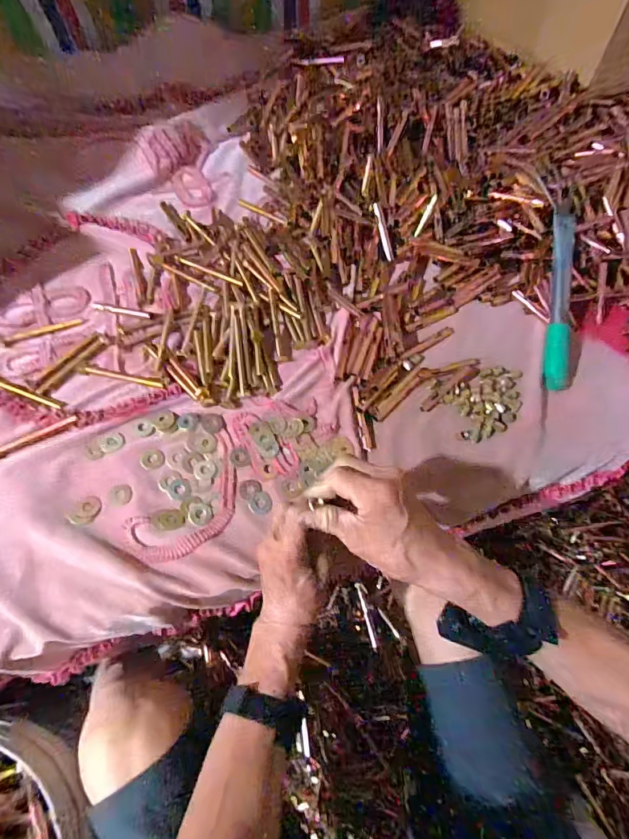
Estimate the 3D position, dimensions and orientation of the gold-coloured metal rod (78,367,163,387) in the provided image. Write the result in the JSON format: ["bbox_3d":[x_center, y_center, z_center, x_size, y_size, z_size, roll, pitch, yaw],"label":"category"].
[{"bbox_3d":[-0.242,-0.053,0.535,0.106,0.004,0.010,12,68,2],"label":"gold-coloured metal rod"}]

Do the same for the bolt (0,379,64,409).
[{"bbox_3d":[-0.356,-0.033,0.526,0.110,0.005,0.013,22,68,6],"label":"bolt"}]

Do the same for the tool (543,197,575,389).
[{"bbox_3d":[0.331,-0.168,0.576,0.035,0.022,0.253,4,87,-1],"label":"tool"}]

